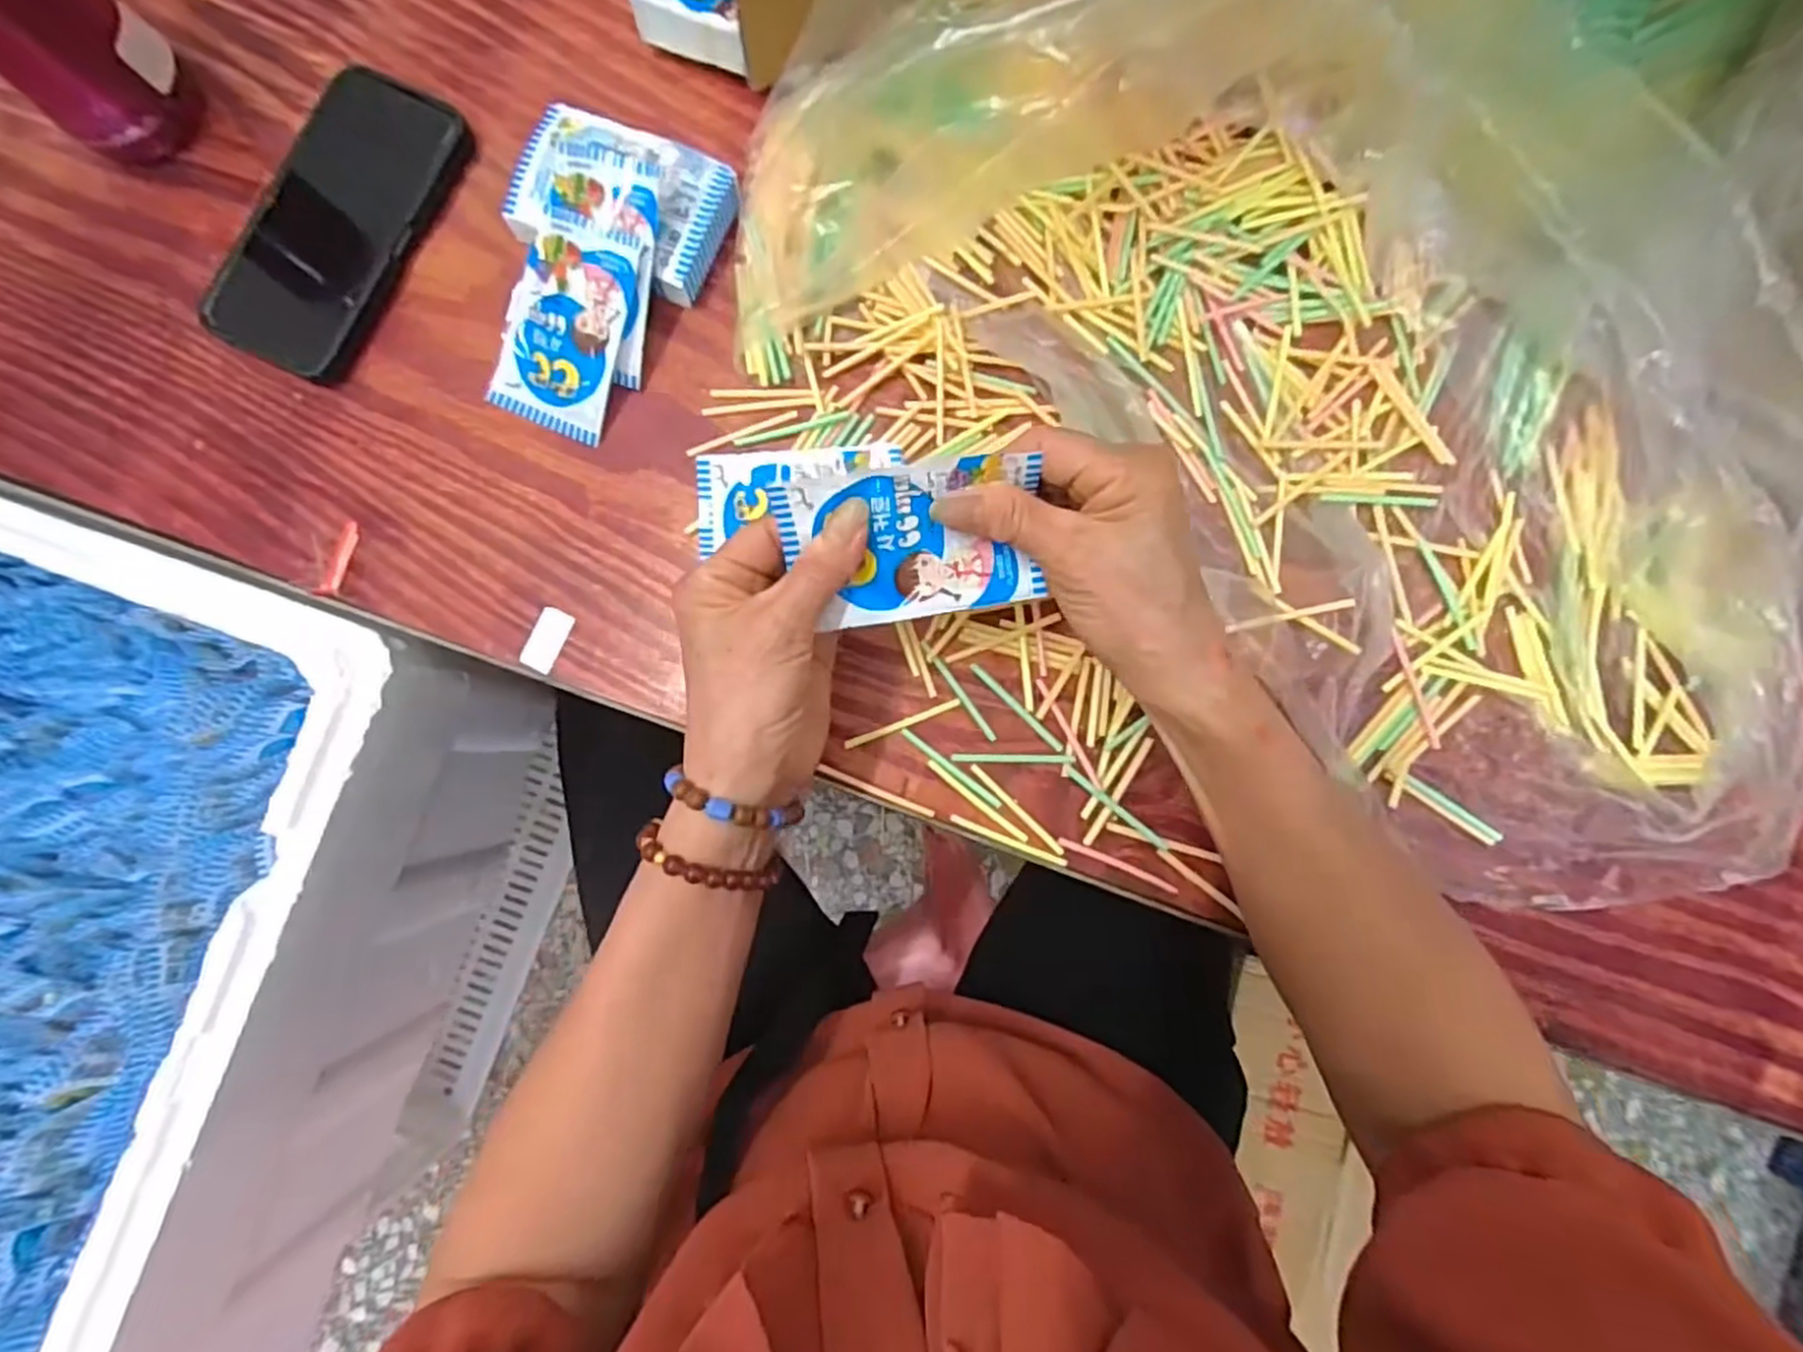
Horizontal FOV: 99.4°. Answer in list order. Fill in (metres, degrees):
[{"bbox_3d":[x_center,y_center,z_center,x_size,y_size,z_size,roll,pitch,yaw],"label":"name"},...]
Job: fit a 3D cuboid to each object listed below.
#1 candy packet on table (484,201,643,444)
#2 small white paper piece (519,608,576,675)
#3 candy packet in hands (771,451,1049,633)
[{"bbox_3d":[-0.175,-0.181,0.395,0.069,0.007,0.103,24,106,10],"label":"candy packet on table"},{"bbox_3d":[-0.184,-0.019,0.396,0.017,0.004,0.033,23,86,3],"label":"small white paper piece"},{"bbox_3d":[0.005,-0.053,0.306,0.099,0.009,0.063,-9,121,3],"label":"candy packet in hands"}]

